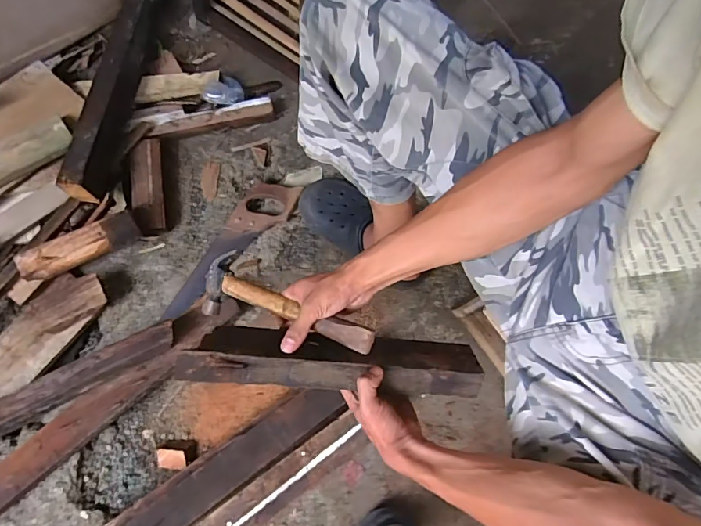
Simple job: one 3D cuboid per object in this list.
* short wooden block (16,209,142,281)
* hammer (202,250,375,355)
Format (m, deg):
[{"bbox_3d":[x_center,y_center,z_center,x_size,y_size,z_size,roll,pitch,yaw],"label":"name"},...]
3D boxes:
[{"bbox_3d":[-0.471,-0.027,0.792,0.203,0.051,0.054,-25,80,-8],"label":"short wooden block"},{"bbox_3d":[-0.082,0.057,0.565,0.245,0.028,0.081,18,75,24],"label":"hammer"}]

